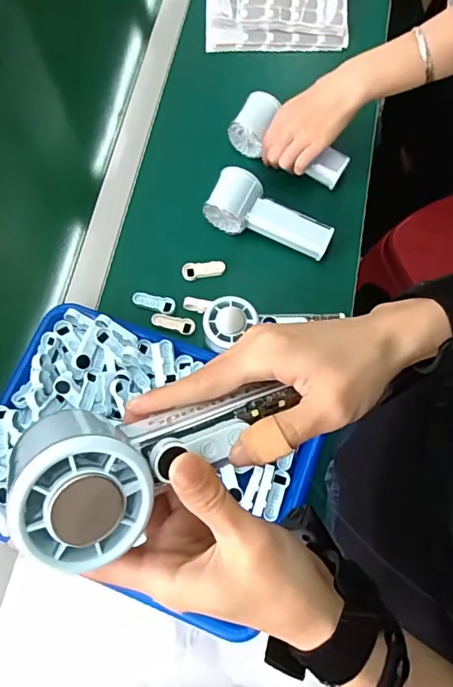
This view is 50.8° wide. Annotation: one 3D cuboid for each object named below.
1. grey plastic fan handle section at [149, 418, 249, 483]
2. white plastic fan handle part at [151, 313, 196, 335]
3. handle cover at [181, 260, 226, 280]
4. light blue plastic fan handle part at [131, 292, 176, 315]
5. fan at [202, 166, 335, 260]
[{"bbox_3d":[-0.012,0.048,0.221,0.047,0.009,0.017,-16,72,-20],"label":"grey plastic fan handle section"},{"bbox_3d":[-0.062,-0.023,0.553,0.052,0.007,0.019,13,74,6],"label":"white plastic fan handle part"},{"bbox_3d":[-0.028,-0.090,0.574,0.051,0.009,0.021,-8,73,0],"label":"handle cover"},{"bbox_3d":[-0.085,-0.049,0.562,0.050,0.007,0.019,19,75,8],"label":"light blue plastic fan handle part"},{"bbox_3d":[0.055,-0.154,0.574,0.148,0.061,0.055,19,74,8],"label":"fan"}]

